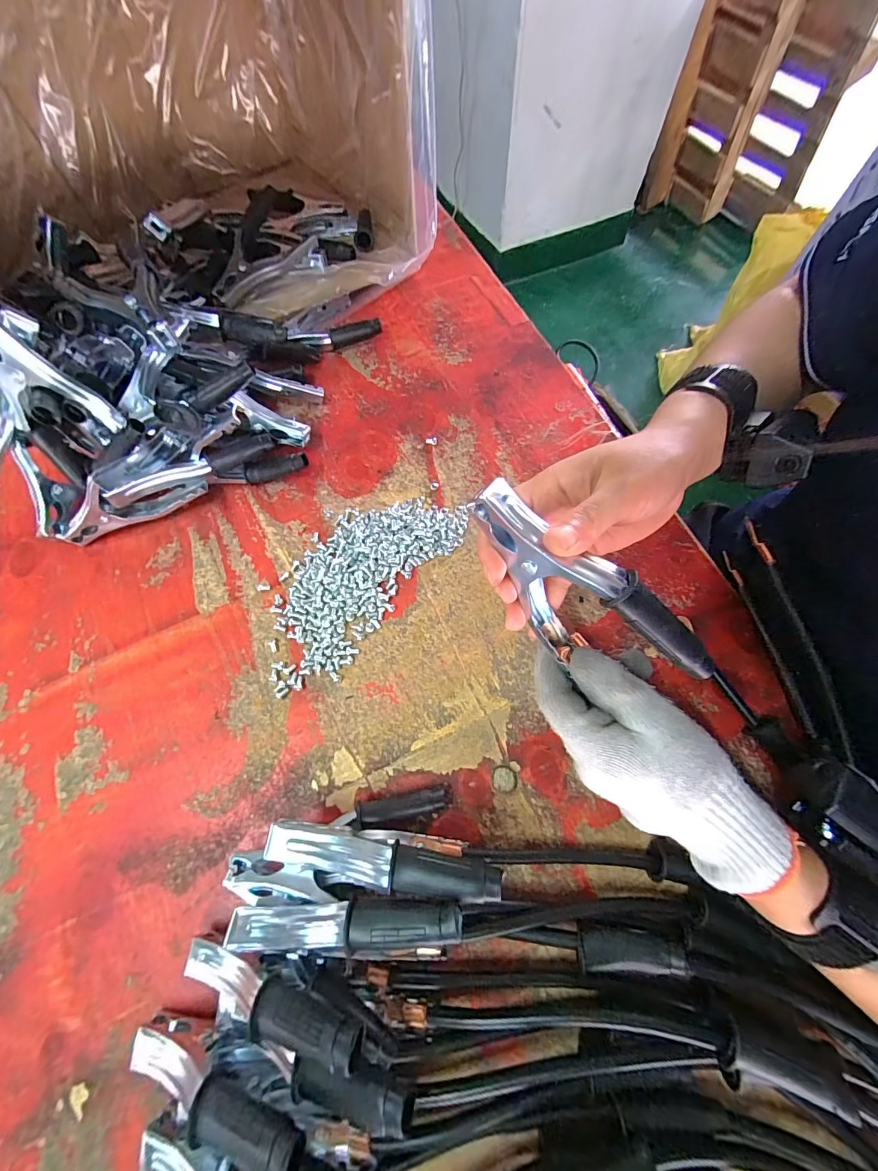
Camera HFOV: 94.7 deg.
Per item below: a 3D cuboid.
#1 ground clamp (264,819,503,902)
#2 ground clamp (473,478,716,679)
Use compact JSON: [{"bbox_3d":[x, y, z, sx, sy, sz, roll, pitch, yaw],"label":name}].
[{"bbox_3d":[-0.035,0.170,0.259,0.138,0.079,0.021,6,69,4],"label":"ground clamp"},{"bbox_3d":[0.075,0.009,0.220,0.133,0.097,0.029,28,72,12],"label":"ground clamp"}]

